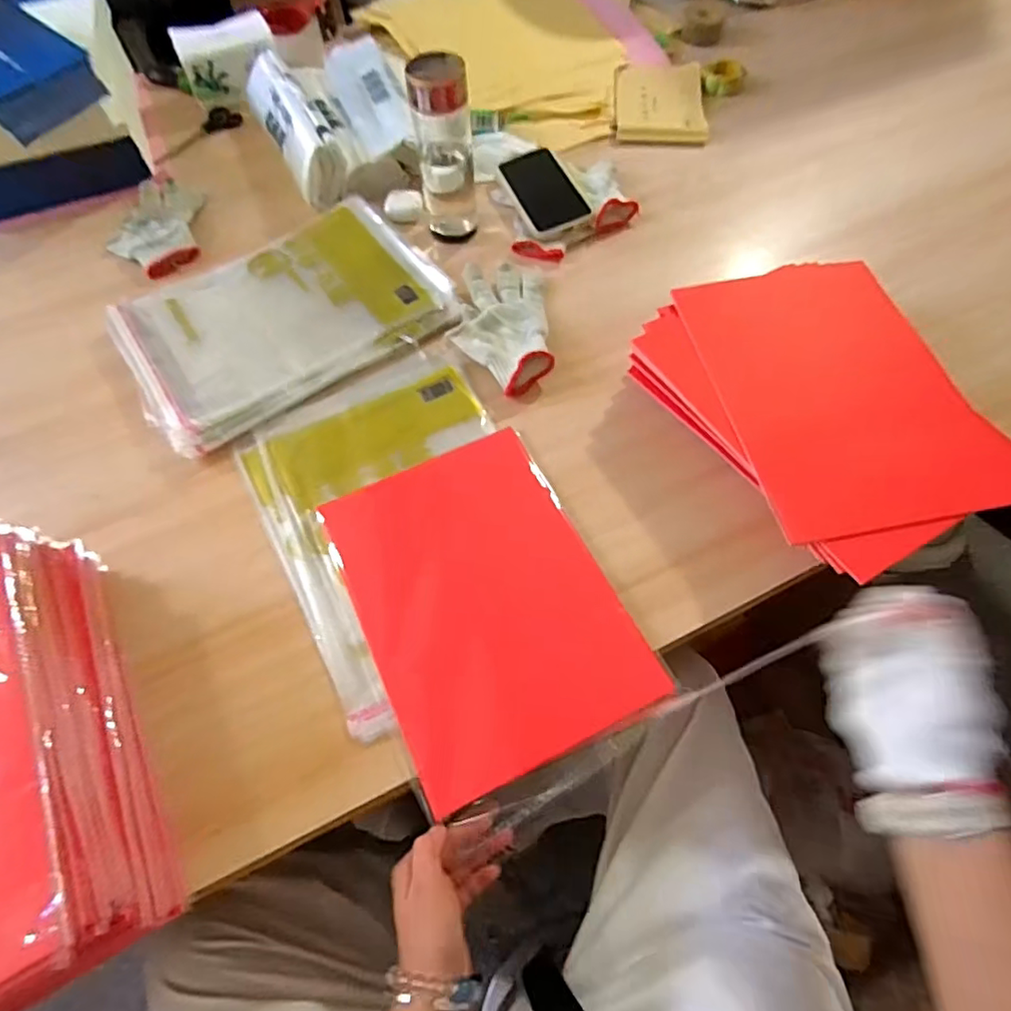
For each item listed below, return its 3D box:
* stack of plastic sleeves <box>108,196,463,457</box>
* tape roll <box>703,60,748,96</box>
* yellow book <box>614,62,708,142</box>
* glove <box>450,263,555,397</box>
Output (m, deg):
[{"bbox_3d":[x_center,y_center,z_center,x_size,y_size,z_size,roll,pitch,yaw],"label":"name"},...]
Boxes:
[{"bbox_3d":[-0.261,-0.228,0.669,0.344,0.025,0.260,-30,64,-15],"label":"stack of plastic sleeves"},{"bbox_3d":[0.345,-0.675,0.911,0.065,0.026,0.064,15,62,9],"label":"tape roll"},{"bbox_3d":[0.234,-0.615,0.875,0.131,0.027,0.179,5,61,4],"label":"yellow book"},{"bbox_3d":[-0.002,-0.207,0.649,0.099,0.029,0.182,-2,60,0],"label":"glove"}]

